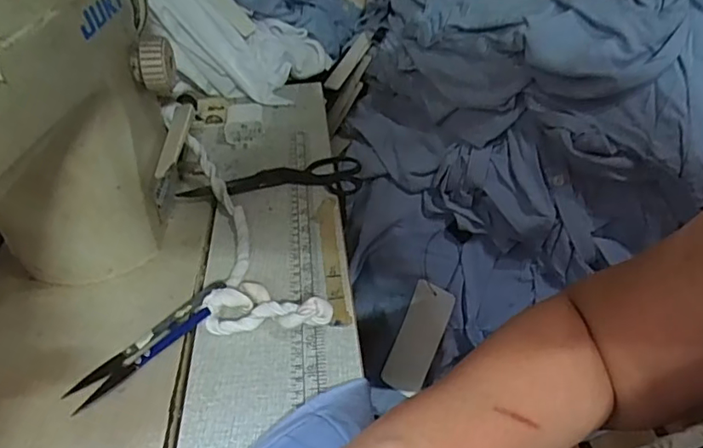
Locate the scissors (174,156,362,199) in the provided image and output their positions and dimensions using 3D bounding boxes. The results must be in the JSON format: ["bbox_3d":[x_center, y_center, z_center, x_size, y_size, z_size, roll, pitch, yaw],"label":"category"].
[{"bbox_3d":[-0.077,-0.046,0.536,0.168,0.008,0.059,-5,37,-3],"label":"scissors"}]

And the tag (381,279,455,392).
[{"bbox_3d":[0.069,0.119,0.576,0.045,0.117,0.011,28,12,34],"label":"tag"}]

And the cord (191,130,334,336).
[{"bbox_3d":[-0.106,0.009,0.440,0.073,0.040,0.243,-21,41,-23],"label":"cord"}]

